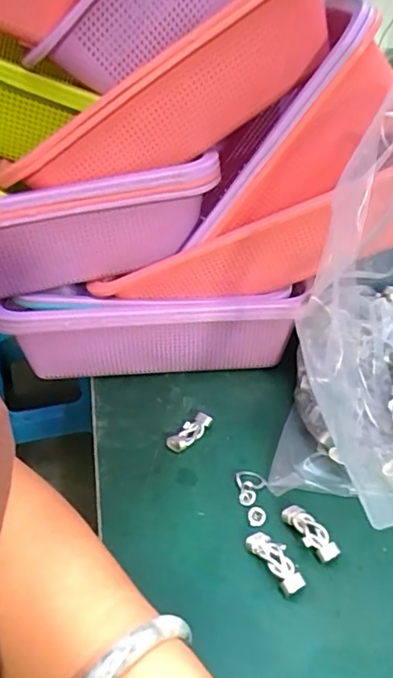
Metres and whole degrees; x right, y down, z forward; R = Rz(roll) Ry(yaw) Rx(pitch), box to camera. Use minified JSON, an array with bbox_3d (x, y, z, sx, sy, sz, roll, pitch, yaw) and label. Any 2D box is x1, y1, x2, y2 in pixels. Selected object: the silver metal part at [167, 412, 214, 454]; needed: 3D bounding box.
[{"bbox_3d":[-0.008,0.078,0.451,0.018,0.013,0.042,23,37,34],"label":"silver metal part"}]

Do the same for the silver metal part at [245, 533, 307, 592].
[{"bbox_3d":[0.051,0.142,0.343,0.016,0.009,0.045,-18,35,-28],"label":"silver metal part"}]

